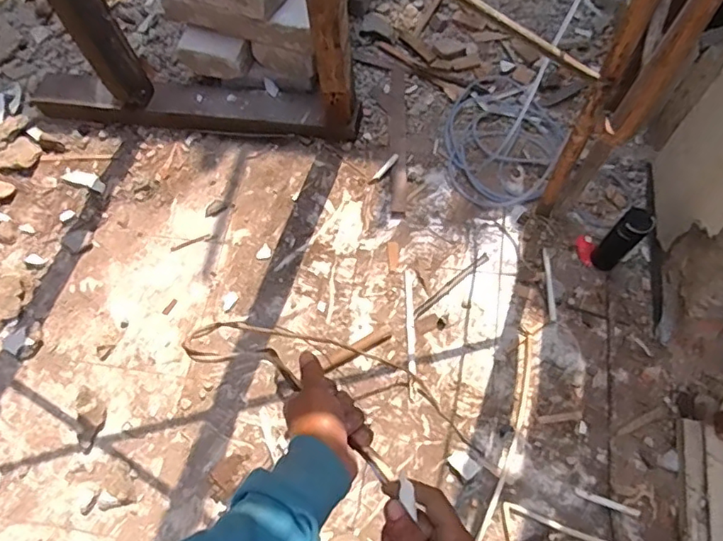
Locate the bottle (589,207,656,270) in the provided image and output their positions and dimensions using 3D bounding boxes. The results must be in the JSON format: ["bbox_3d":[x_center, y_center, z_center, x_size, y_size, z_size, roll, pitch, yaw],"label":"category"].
[{"bbox_3d":[0.649,-0.074,1.389,0.069,0.226,0.069,36,75,17],"label":"bottle"}]

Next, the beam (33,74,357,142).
[{"bbox_3d":[-0.531,-0.524,1.731,0.996,0.075,0.177,6,68,5],"label":"beam"}]

